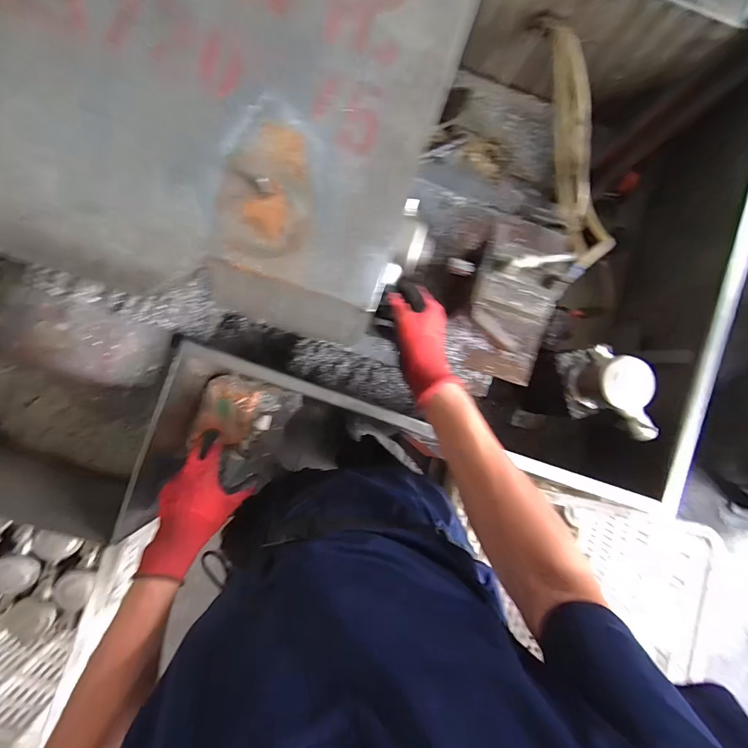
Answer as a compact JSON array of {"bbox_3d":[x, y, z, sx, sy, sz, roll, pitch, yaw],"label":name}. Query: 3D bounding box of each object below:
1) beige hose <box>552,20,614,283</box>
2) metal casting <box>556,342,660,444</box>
[{"bbox_3d":[0.313,-0.337,0.558,0.057,0.043,0.355,-6,90,-5],"label":"beige hose"},{"bbox_3d":[0.351,0.029,0.549,0.069,0.098,0.143,-14,91,-5],"label":"metal casting"}]

